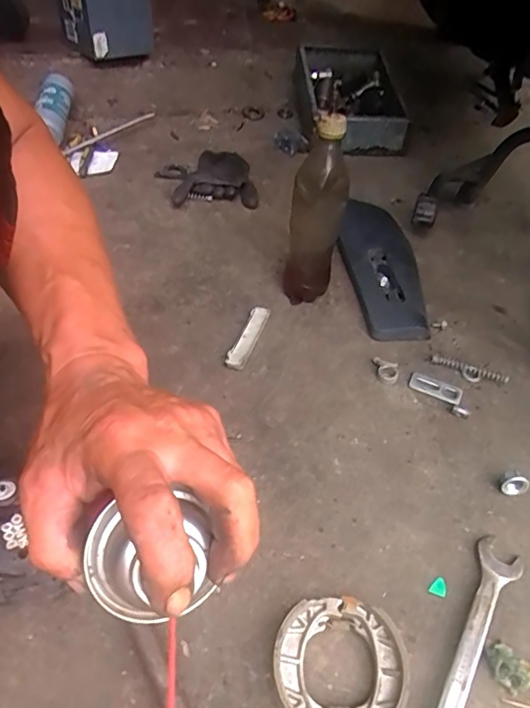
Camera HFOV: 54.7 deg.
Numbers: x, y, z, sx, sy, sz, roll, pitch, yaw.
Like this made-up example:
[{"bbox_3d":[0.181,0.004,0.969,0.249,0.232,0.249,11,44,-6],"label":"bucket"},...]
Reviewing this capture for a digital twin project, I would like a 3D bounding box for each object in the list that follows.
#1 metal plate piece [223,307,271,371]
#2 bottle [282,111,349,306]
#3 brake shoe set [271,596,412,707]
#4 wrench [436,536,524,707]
[{"bbox_3d":[-0.022,-0.021,0.657,0.026,0.014,0.115,14,45,10],"label":"metal plate piece"},{"bbox_3d":[0.064,-0.167,0.650,0.067,0.253,0.054,10,44,6],"label":"bottle"},{"bbox_3d":[0.056,0.240,0.393,0.099,0.027,0.099,2,44,-2],"label":"brake shoe set"},{"bbox_3d":[0.160,0.244,0.405,0.037,0.016,0.232,25,48,21],"label":"wrench"}]

